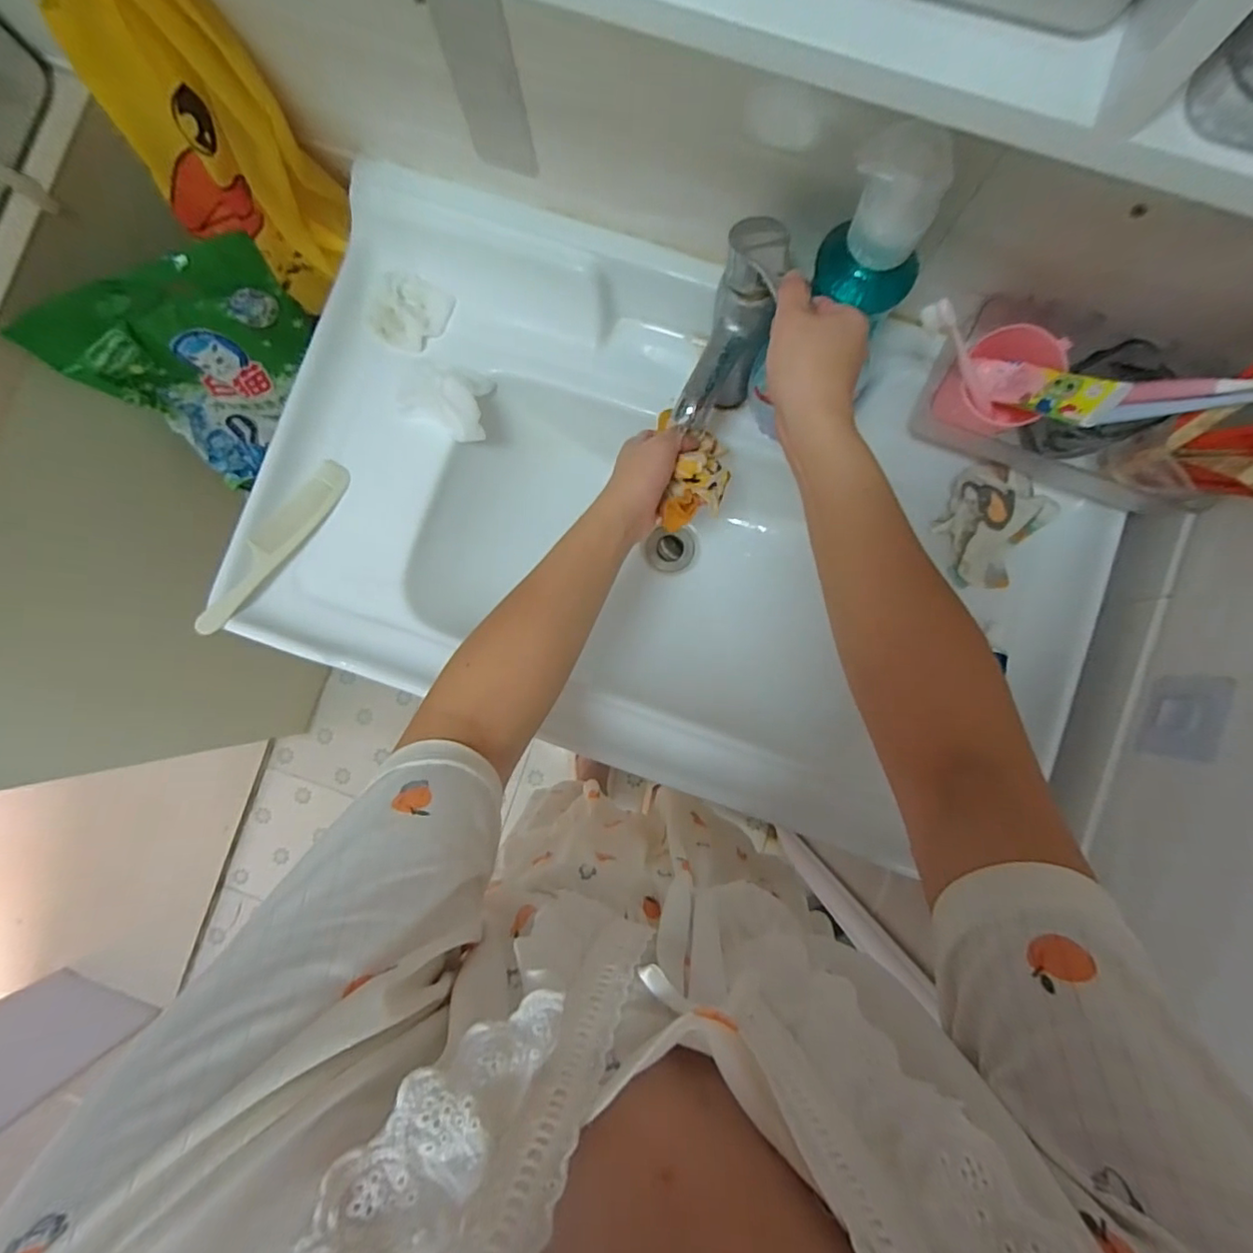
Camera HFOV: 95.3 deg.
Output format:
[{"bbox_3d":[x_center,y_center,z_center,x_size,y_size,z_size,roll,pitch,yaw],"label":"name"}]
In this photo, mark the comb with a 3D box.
[{"bbox_3d":[-0.349,-0.081,0.566,0.038,0.007,0.203,41,70,-25],"label":"comb"}]

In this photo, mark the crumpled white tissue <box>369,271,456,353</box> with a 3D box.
[{"bbox_3d":[-0.225,-0.327,0.596,0.068,0.005,0.075,32,94,-18],"label":"crumpled white tissue"}]

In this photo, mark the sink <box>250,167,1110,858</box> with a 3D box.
[{"bbox_3d":[0.046,-0.095,0.635,0.799,0.218,0.479,20,87,3],"label":"sink"}]

